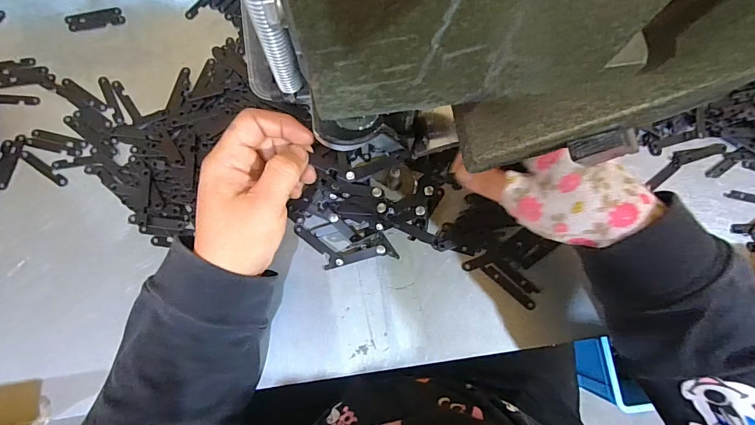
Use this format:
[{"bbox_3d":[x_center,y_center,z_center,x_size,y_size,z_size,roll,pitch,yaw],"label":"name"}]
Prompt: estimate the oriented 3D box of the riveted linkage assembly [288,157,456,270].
[{"bbox_3d":[-0.008,-0.002,0.324,0.129,0.028,0.081,-9,80,-3],"label":"riveted linkage assembly"}]

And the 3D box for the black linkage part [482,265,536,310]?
[{"bbox_3d":[0.113,0.064,0.328,0.052,0.004,0.009,42,82,6],"label":"black linkage part"}]

